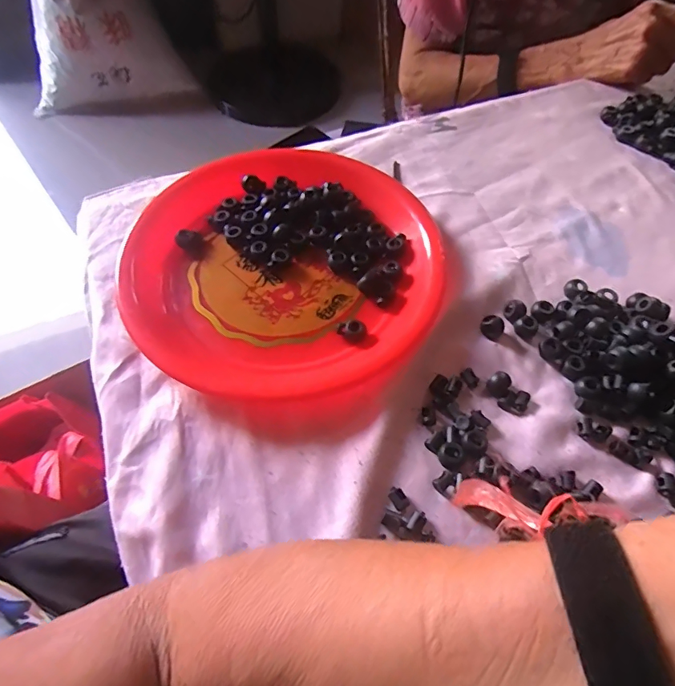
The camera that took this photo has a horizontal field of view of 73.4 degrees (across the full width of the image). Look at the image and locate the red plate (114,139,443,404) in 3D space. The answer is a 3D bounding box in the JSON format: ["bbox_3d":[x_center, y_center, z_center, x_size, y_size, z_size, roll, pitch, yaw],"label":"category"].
[{"bbox_3d":[-0.042,-0.073,0.378,0.249,0.021,0.256,1,59,-1],"label":"red plate"}]

